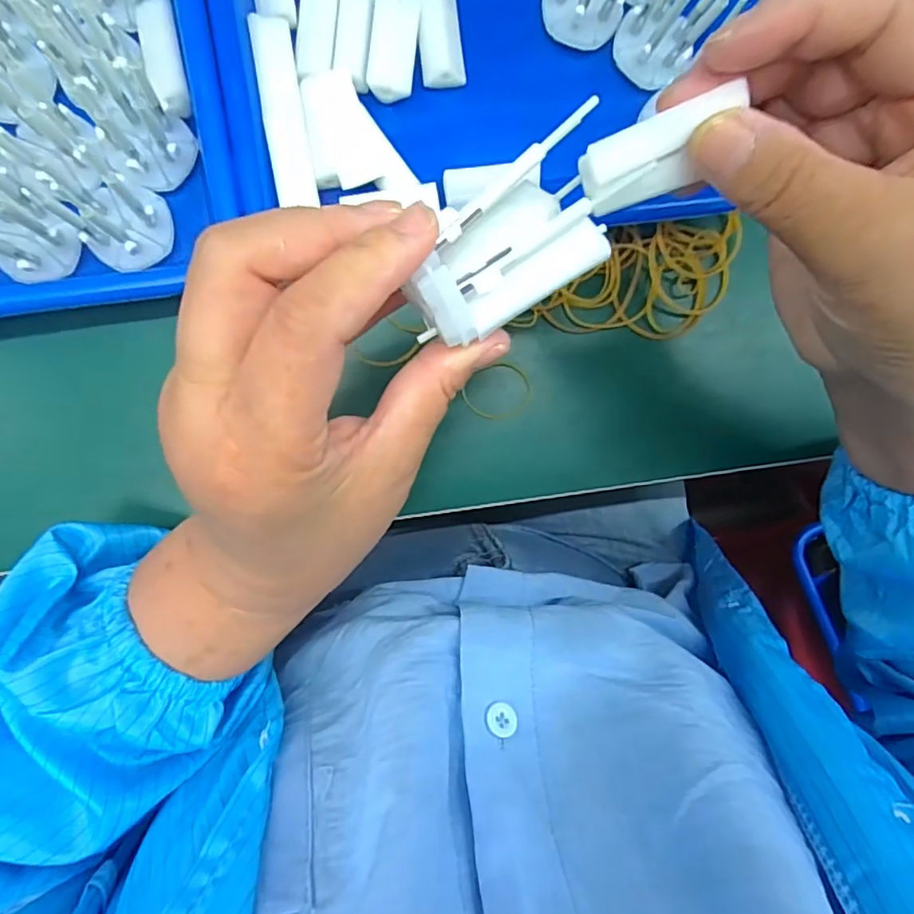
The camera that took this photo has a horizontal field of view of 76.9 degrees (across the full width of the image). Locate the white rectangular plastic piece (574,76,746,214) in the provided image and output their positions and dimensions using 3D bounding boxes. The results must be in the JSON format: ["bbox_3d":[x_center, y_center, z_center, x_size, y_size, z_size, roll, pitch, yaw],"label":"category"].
[{"bbox_3d":[0.057,-0.087,0.166,0.045,0.014,0.020,-17,121,5],"label":"white rectangular plastic piece"}]

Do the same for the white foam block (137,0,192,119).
[{"bbox_3d":[-0.131,-0.179,0.257,0.016,0.011,0.052,-12,91,-5],"label":"white foam block"}]

